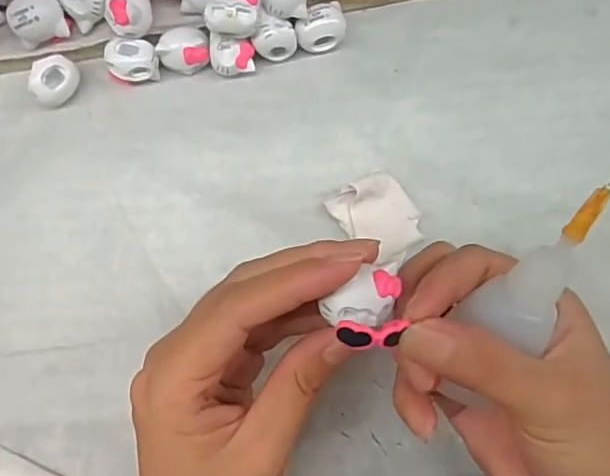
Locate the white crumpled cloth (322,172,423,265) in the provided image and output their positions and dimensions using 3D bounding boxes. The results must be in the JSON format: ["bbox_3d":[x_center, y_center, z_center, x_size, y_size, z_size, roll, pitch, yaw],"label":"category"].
[{"bbox_3d":[0.035,-0.010,0.263,0.033,0.016,0.039,-36,81,-6],"label":"white crumpled cloth"}]

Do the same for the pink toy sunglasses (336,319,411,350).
[{"bbox_3d":[0.020,0.029,0.169,0.021,0.006,0.008,1,79,-10],"label":"pink toy sunglasses"}]

